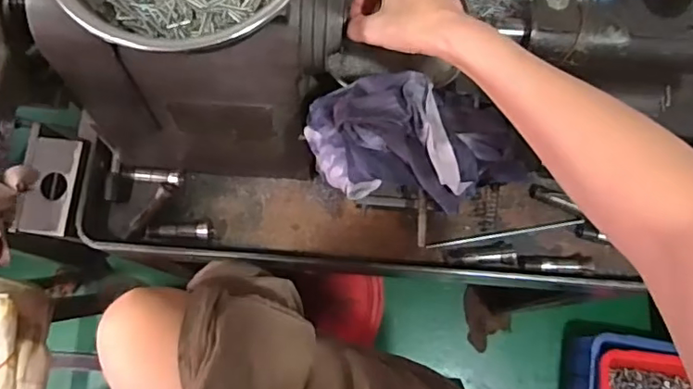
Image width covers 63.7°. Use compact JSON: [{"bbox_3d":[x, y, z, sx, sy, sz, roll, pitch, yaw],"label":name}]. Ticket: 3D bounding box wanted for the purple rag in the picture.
[{"bbox_3d":[0.056,-0.042,0.458,0.183,0.066,0.095,8,77,2],"label":"purple rag"}]

